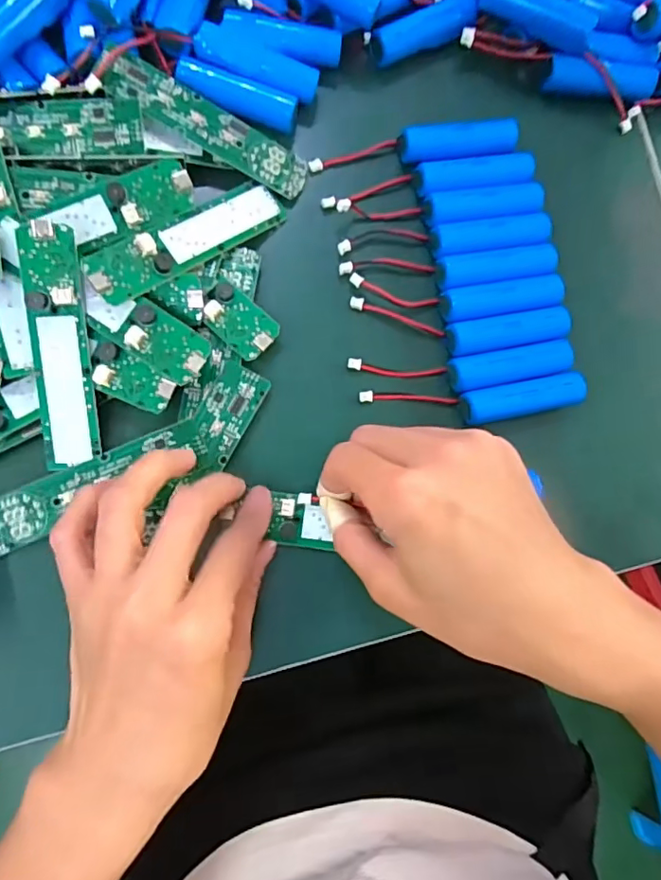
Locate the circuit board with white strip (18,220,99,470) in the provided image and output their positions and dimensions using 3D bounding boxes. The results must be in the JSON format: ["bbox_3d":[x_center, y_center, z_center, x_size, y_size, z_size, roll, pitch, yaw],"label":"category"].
[{"bbox_3d":[-0.129,-0.044,0.259,0.025,0.006,0.114,-4,101,-8],"label":"circuit board with white strip"}]

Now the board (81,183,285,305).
[{"bbox_3d":[-0.071,-0.105,0.279,0.112,0.009,0.025,-37,93,-26],"label":"board"}]

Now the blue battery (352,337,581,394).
[{"bbox_3d":[0.073,-0.038,0.298,0.120,0.019,0.023,-6,84,-9],"label":"blue battery"}]

